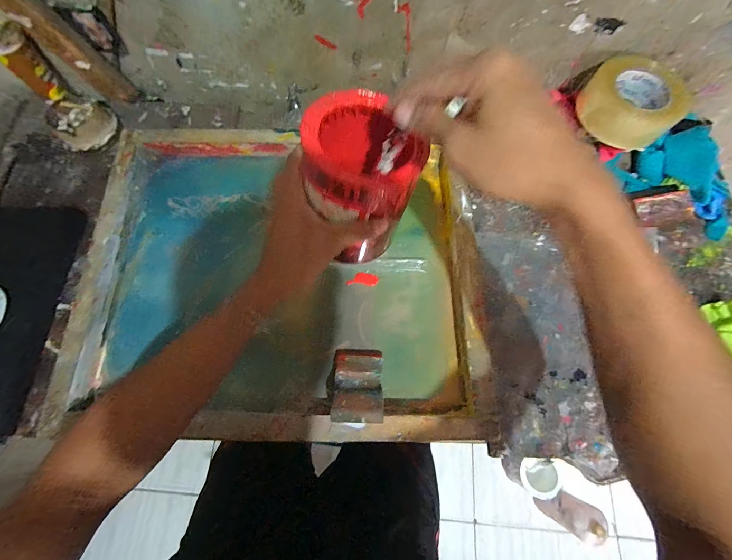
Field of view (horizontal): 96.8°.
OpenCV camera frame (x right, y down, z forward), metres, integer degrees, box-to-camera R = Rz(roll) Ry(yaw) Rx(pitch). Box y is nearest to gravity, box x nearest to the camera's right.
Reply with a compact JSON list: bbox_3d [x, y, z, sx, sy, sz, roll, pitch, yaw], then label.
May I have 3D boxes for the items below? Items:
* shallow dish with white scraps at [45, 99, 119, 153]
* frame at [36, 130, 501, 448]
[{"bbox_3d":[-0.483,-0.270,0.558,0.083,0.037,0.094,43,77,12],"label":"shallow dish with white scraps"},{"bbox_3d":[-0.117,-0.016,0.470,0.547,0.063,0.453,-1,72,0],"label":"frame"}]

